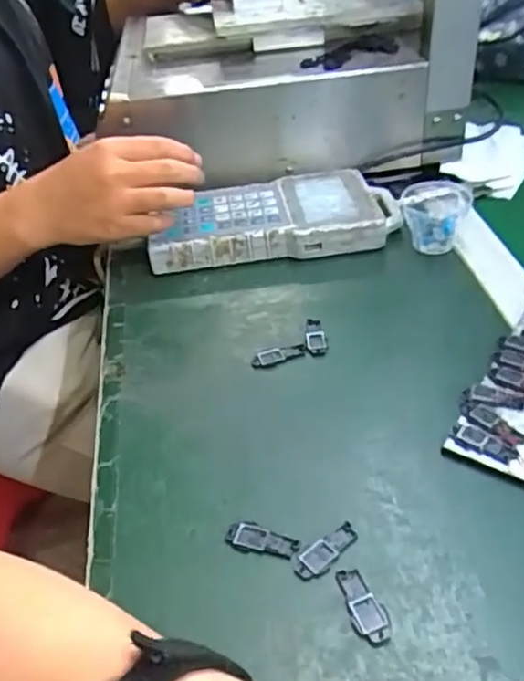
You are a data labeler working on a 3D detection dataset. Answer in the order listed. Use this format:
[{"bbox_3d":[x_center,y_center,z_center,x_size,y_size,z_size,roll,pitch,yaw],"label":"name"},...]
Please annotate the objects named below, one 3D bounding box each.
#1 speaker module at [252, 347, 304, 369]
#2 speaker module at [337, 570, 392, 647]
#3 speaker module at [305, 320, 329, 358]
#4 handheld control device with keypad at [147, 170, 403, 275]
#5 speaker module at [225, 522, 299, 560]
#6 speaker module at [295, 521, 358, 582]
[{"bbox_3d":[0.011,0.011,0.480,0.039,0.004,0.014,-13,41,-9],"label":"speaker module"},{"bbox_3d":[0.051,0.131,0.326,0.017,0.004,0.040,-15,41,-10],"label":"speaker module"},{"bbox_3d":[0.040,-0.002,0.493,0.016,0.004,0.038,-2,40,5],"label":"speaker module"},{"bbox_3d":[0.013,-0.113,0.605,0.223,0.034,0.101,-7,40,-2],"label":"handheld control device with keypad"},{"bbox_3d":[0.000,0.109,0.359,0.040,0.004,0.016,8,42,16],"label":"speaker module"},{"bbox_3d":[0.035,0.112,0.351,0.040,0.004,0.017,-26,44,-22],"label":"speaker module"}]

